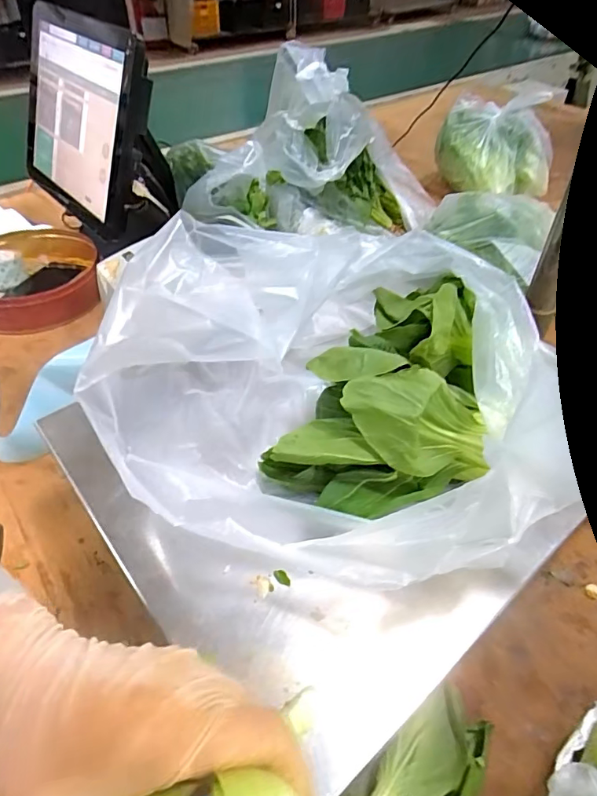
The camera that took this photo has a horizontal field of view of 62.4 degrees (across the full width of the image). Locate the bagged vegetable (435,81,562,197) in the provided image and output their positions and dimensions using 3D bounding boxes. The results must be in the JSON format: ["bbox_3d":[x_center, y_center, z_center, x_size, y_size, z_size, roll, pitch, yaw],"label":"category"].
[{"bbox_3d":[0.409,-0.527,1.023,0.235,0.168,0.151,12,47,11],"label":"bagged vegetable"}]

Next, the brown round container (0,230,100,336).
[{"bbox_3d":[-0.475,-0.202,0.868,0.226,0.084,0.235,0,45,0],"label":"brown round container"}]

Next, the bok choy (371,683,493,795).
[{"bbox_3d":[0.099,0.291,0.378,0.124,0.039,0.068,-33,54,-29],"label":"bok choy"}]

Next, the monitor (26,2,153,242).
[{"bbox_3d":[-0.380,-0.471,0.829,0.368,0.284,0.041,38,33,29],"label":"monitor"}]

